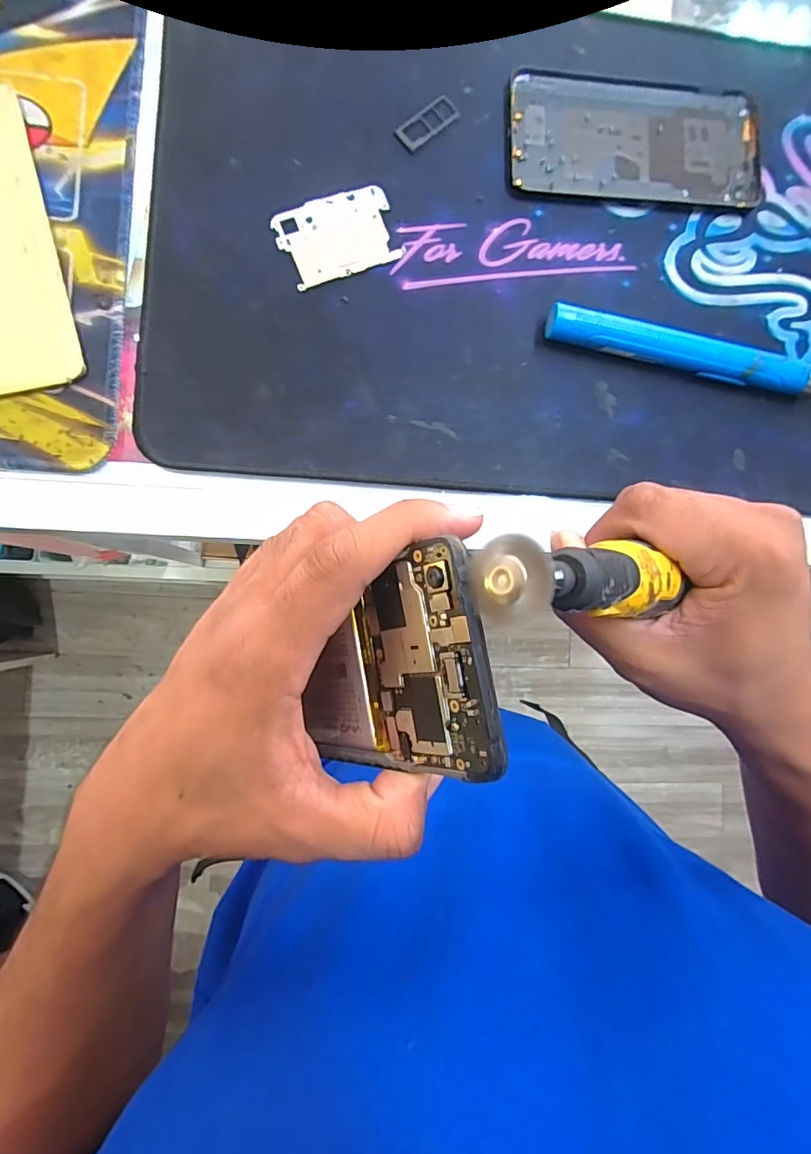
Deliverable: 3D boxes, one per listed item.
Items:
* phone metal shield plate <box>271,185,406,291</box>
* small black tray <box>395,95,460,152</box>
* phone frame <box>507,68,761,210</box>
[{"bbox_3d":[-0.037,-0.190,0.285,0.064,0.004,0.043,-23,90,-6],"label":"phone metal shield plate"},{"bbox_3d":[0.013,-0.262,0.294,0.042,0.004,0.016,-43,92,-6],"label":"small black tray"},{"bbox_3d":[0.138,-0.264,0.308,0.155,0.005,0.078,0,88,-6],"label":"phone frame"}]

